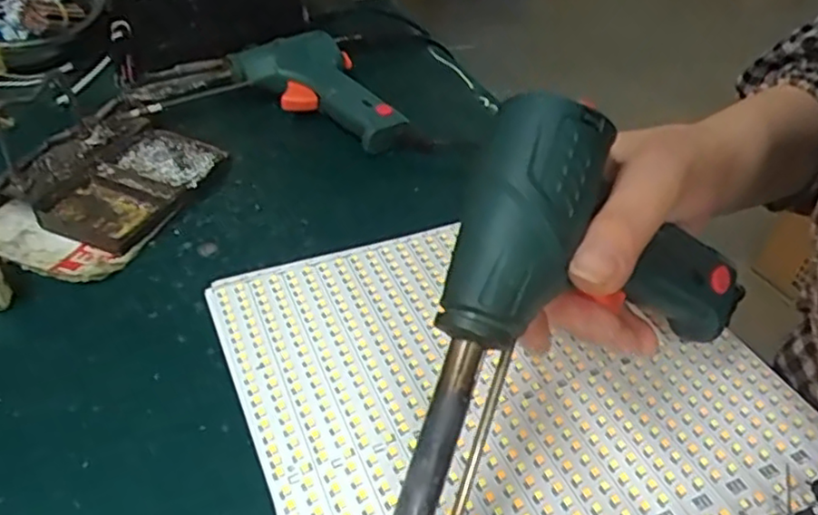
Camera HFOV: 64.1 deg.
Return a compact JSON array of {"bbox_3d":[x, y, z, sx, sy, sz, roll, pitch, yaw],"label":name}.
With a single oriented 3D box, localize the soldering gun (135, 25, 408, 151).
[{"bbox_3d":[-0.104,-0.133,0.527,0.210,0.056,0.124,6,40,2],"label":"soldering gun"}]

